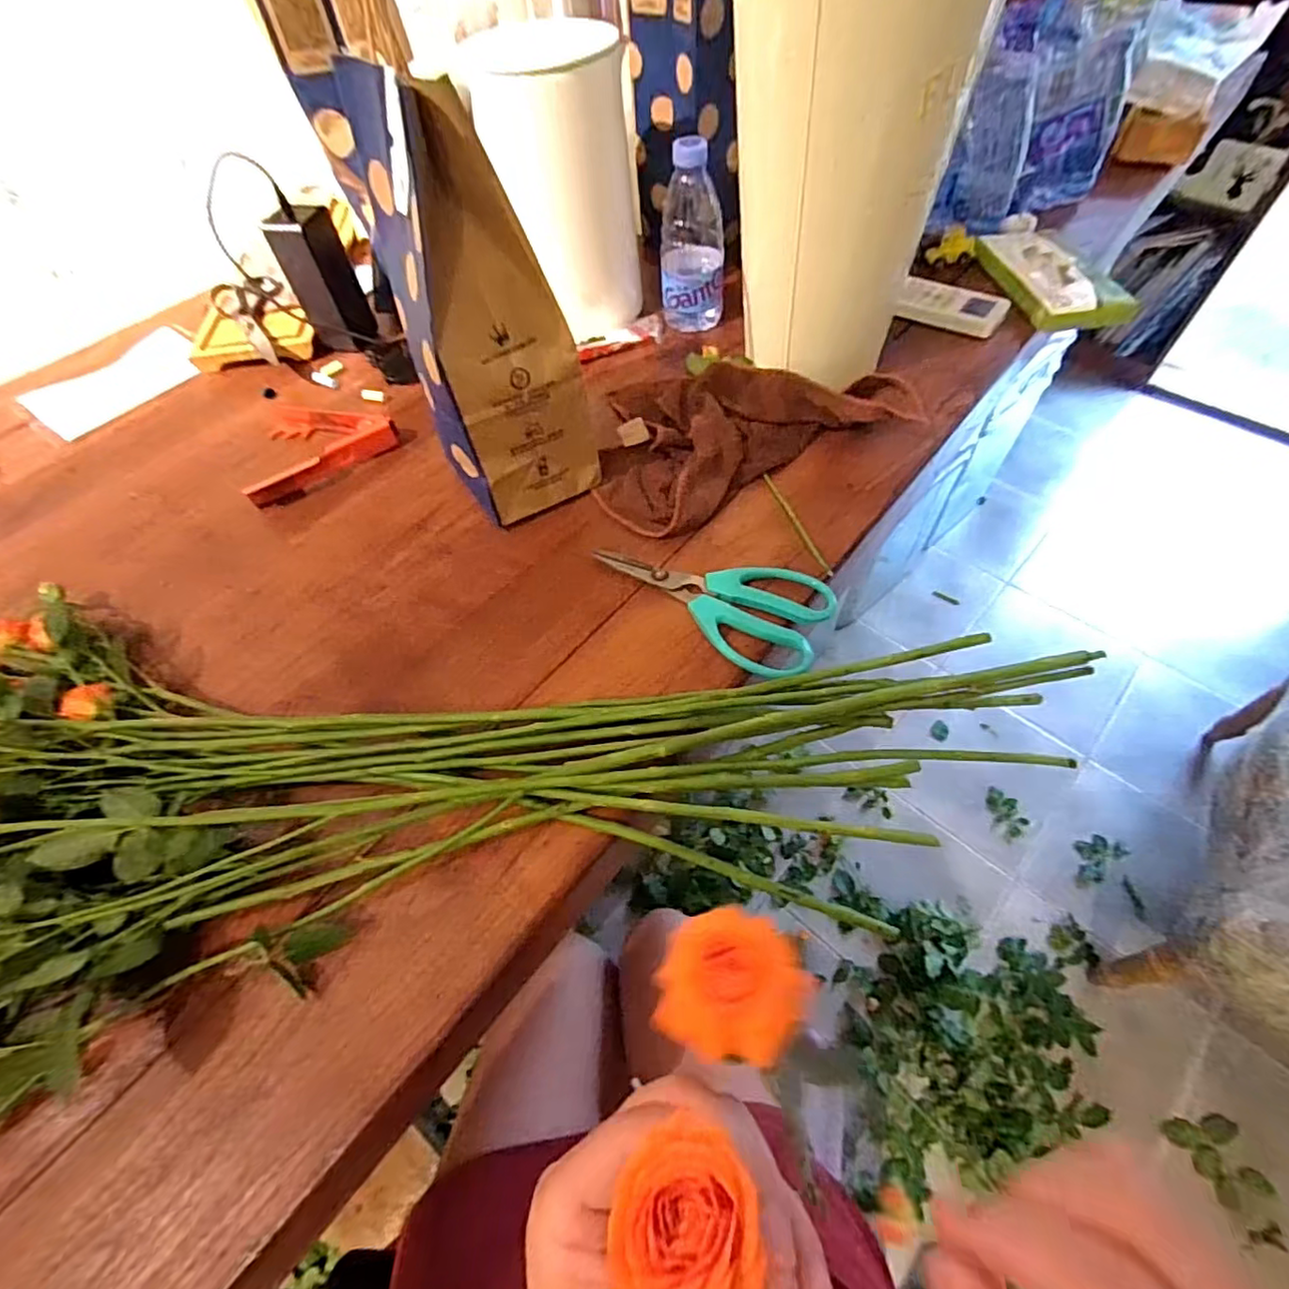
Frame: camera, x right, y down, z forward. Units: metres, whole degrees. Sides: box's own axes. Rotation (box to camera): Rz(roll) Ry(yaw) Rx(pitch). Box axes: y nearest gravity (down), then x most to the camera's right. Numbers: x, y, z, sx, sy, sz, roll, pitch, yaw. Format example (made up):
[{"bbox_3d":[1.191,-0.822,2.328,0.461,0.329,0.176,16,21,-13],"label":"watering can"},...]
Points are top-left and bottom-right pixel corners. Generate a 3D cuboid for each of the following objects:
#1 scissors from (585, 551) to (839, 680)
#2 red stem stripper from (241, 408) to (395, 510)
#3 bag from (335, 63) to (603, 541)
[{"bbox_3d":[0.041,-0.034,0.445,0.179,0.021,0.077,19,60,15],"label":"scissors"},{"bbox_3d":[-0.326,-0.208,0.588,0.139,0.031,0.143,-30,60,-16],"label":"red stem stripper"},{"bbox_3d":[-0.118,-0.229,0.441,0.115,0.263,0.130,-21,58,-10],"label":"bag"}]

